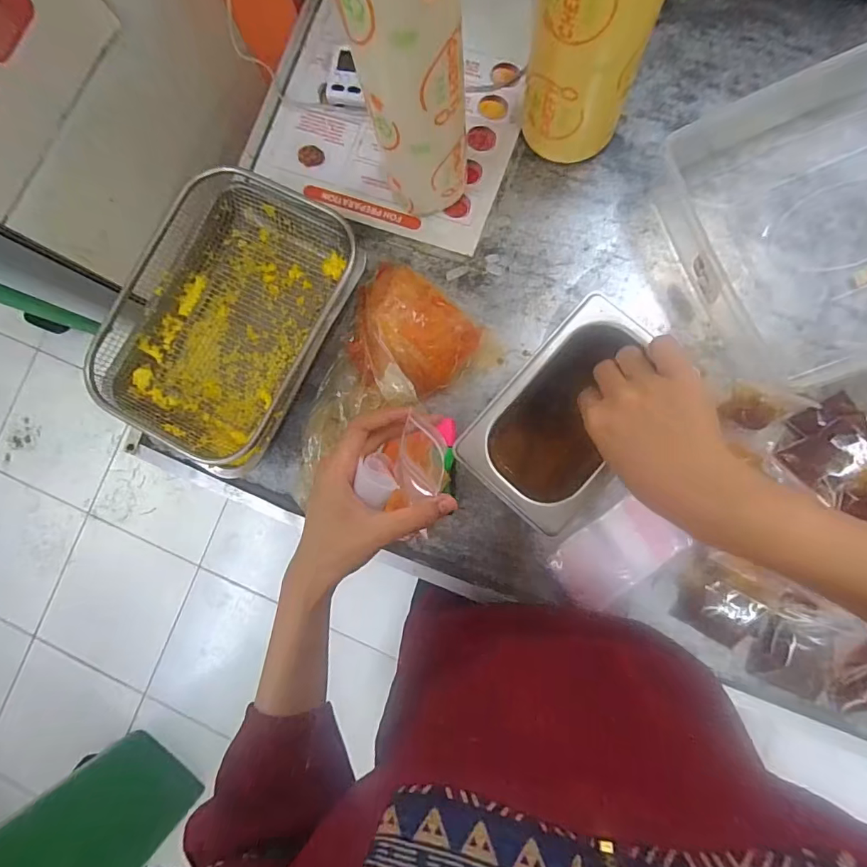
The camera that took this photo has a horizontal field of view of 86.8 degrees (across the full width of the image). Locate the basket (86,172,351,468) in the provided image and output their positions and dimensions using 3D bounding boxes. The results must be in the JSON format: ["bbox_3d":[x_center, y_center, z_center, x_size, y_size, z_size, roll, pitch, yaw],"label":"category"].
[{"bbox_3d":[-0.219,-0.126,0.509,0.213,0.082,0.286,28,89,8],"label":"basket"}]

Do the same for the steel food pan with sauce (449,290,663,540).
[{"bbox_3d":[0.117,-0.011,0.426,0.107,0.127,0.172,42,91,7],"label":"steel food pan with sauce"}]

